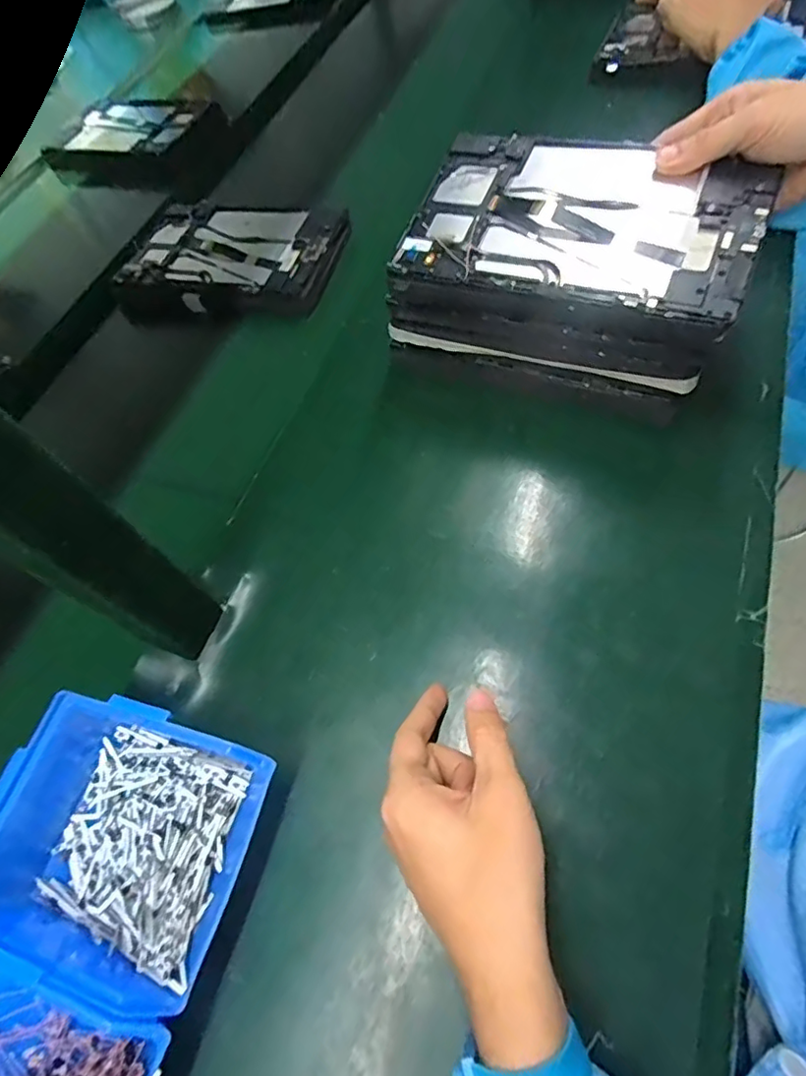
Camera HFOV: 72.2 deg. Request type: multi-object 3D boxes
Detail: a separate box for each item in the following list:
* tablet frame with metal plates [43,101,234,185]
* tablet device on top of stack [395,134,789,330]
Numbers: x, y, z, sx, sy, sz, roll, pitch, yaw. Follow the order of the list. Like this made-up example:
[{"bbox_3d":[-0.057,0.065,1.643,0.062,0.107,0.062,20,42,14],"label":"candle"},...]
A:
[{"bbox_3d":[-0.394,-0.594,0.831,0.253,0.064,0.170,22,67,21],"label":"tablet frame with metal plates"},{"bbox_3d":[0.124,-0.230,0.396,0.237,0.016,0.142,20,75,21],"label":"tablet device on top of stack"}]

